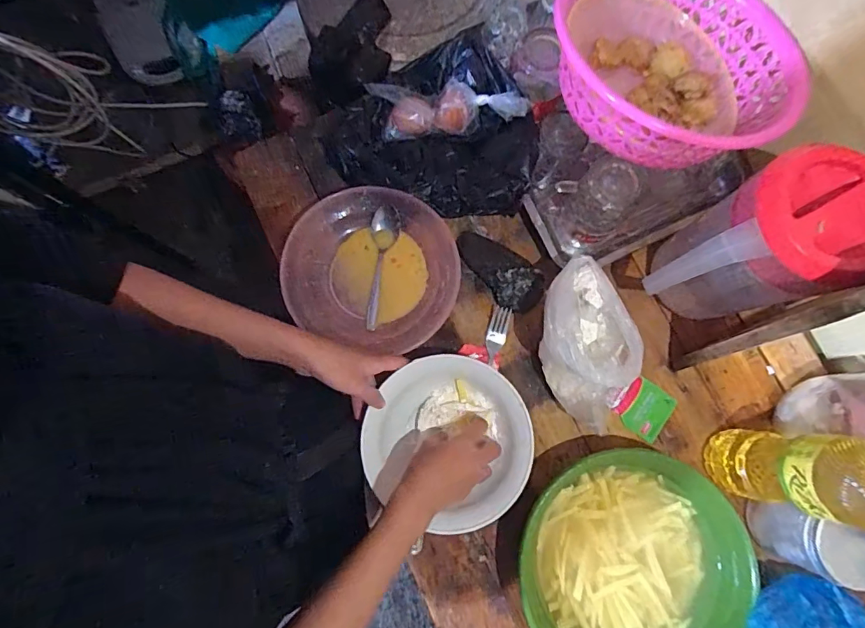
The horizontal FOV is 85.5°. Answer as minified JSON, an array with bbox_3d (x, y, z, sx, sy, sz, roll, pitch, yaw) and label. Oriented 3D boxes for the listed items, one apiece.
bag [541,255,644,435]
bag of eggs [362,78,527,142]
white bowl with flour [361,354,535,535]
[{"bbox_3d":[0.177,0.039,0.535,0.098,0.126,0.193,-19,80,-4],"label":"bag"},{"bbox_3d":[0.019,-0.255,0.584,0.200,0.055,0.058,4,79,16],"label":"bag of eggs"},{"bbox_3d":[0.019,0.144,0.548,0.180,0.061,0.179,0,80,0],"label":"white bowl with flour"}]

